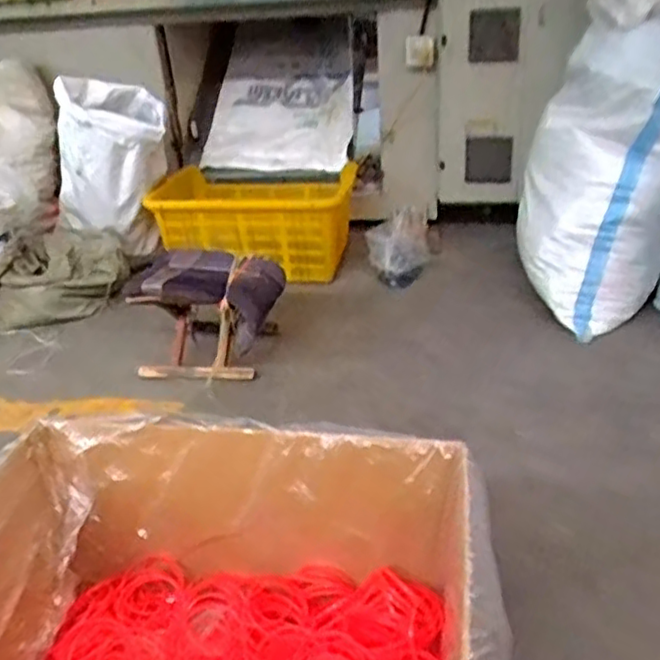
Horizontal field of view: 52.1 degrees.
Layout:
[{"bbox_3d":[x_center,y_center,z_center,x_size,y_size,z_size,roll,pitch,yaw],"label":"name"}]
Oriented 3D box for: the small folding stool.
[{"bbox_3d":[-0.287,-0.042,1.670,0.332,0.258,0.269,-1,29,5],"label":"small folding stool"}]

